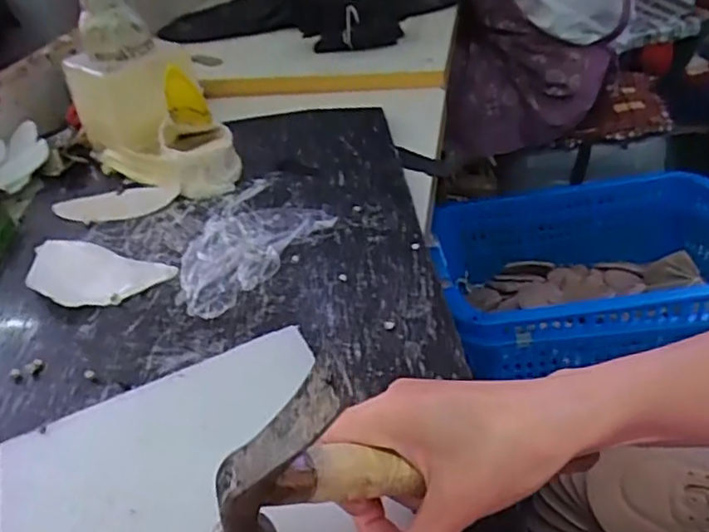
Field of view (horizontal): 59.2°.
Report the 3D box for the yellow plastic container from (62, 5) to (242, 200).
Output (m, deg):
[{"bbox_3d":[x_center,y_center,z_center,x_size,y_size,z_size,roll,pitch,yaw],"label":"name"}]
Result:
[{"bbox_3d":[-0.207,-0.168,0.636,0.196,0.159,0.087,28,49,35],"label":"yellow plastic container"}]

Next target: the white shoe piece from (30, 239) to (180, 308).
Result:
[{"bbox_3d":[-0.235,0.006,0.541,0.147,0.007,0.075,13,42,23],"label":"white shoe piece"}]

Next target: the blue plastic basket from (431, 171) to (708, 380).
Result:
[{"bbox_3d":[0.391,0.005,1.034,0.505,0.217,0.381,-7,36,0],"label":"blue plastic basket"}]

